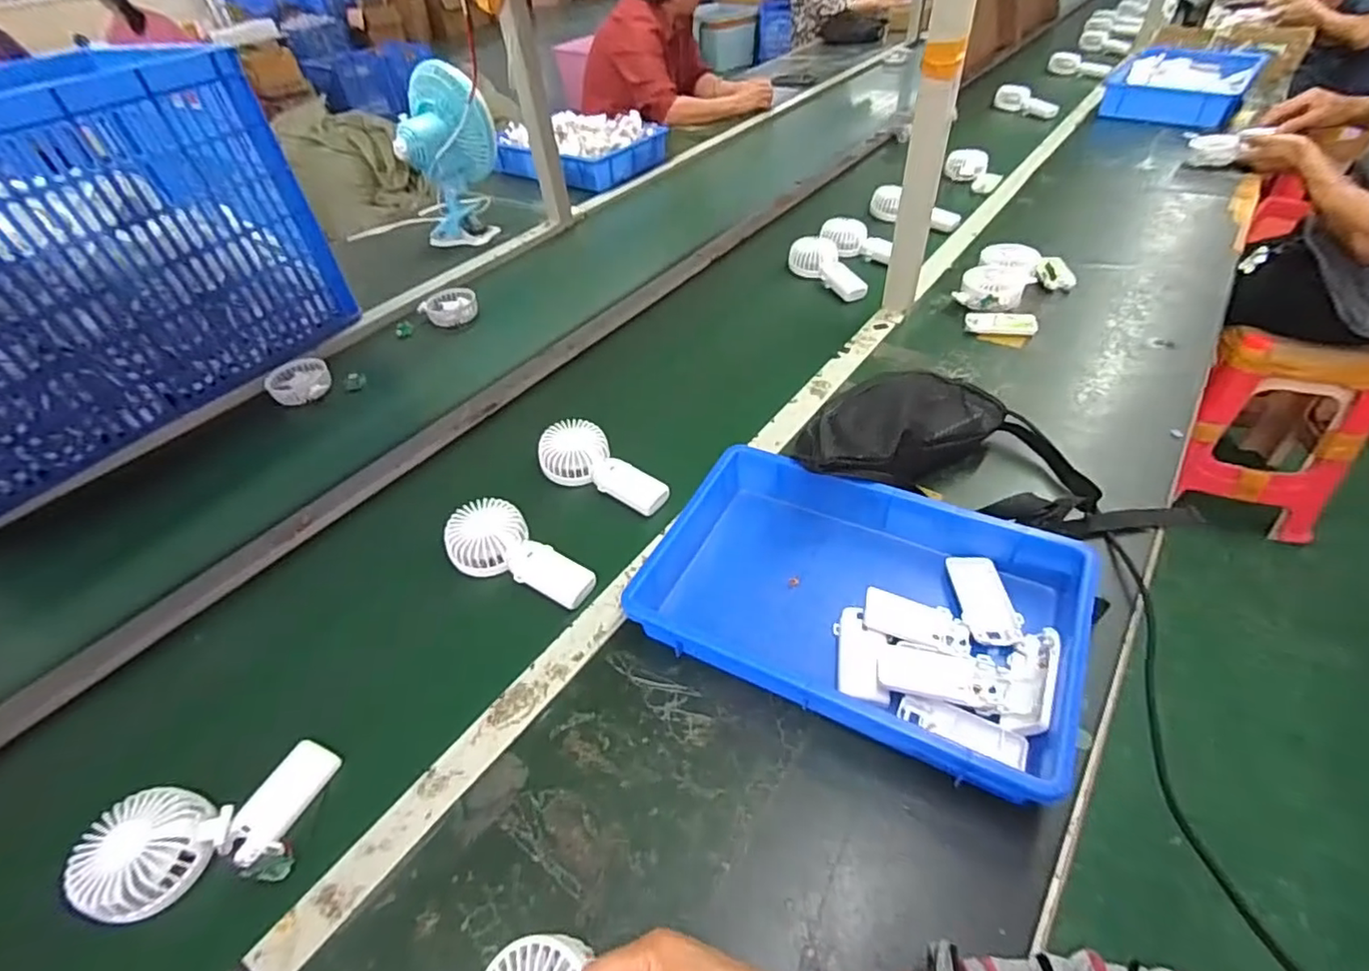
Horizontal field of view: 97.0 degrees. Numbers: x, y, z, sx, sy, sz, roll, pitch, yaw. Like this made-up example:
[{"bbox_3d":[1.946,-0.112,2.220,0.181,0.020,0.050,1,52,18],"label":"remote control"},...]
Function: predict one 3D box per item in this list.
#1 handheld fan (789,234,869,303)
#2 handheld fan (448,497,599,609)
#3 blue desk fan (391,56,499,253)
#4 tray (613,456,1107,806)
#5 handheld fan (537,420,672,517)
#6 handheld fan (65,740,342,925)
[{"bbox_3d":[0.252,-0.388,1.078,0.078,0.047,0.179,-15,43,-9],"label":"handheld fan"},{"bbox_3d":[-0.178,0.076,0.660,0.180,0.040,0.082,25,50,14],"label":"handheld fan"},{"bbox_3d":[-0.486,-0.684,1.281,0.191,0.311,0.162,-16,45,-9],"label":"blue desk fan"},{"bbox_3d":[0.157,0.103,0.565,0.357,0.063,0.236,18,48,24],"label":"tray"},{"bbox_3d":[-0.099,-0.025,0.751,0.178,0.054,0.079,17,47,23],"label":"handheld fan"},{"bbox_3d":[-0.374,0.279,0.481,0.179,0.041,0.103,-13,41,-27],"label":"handheld fan"}]

